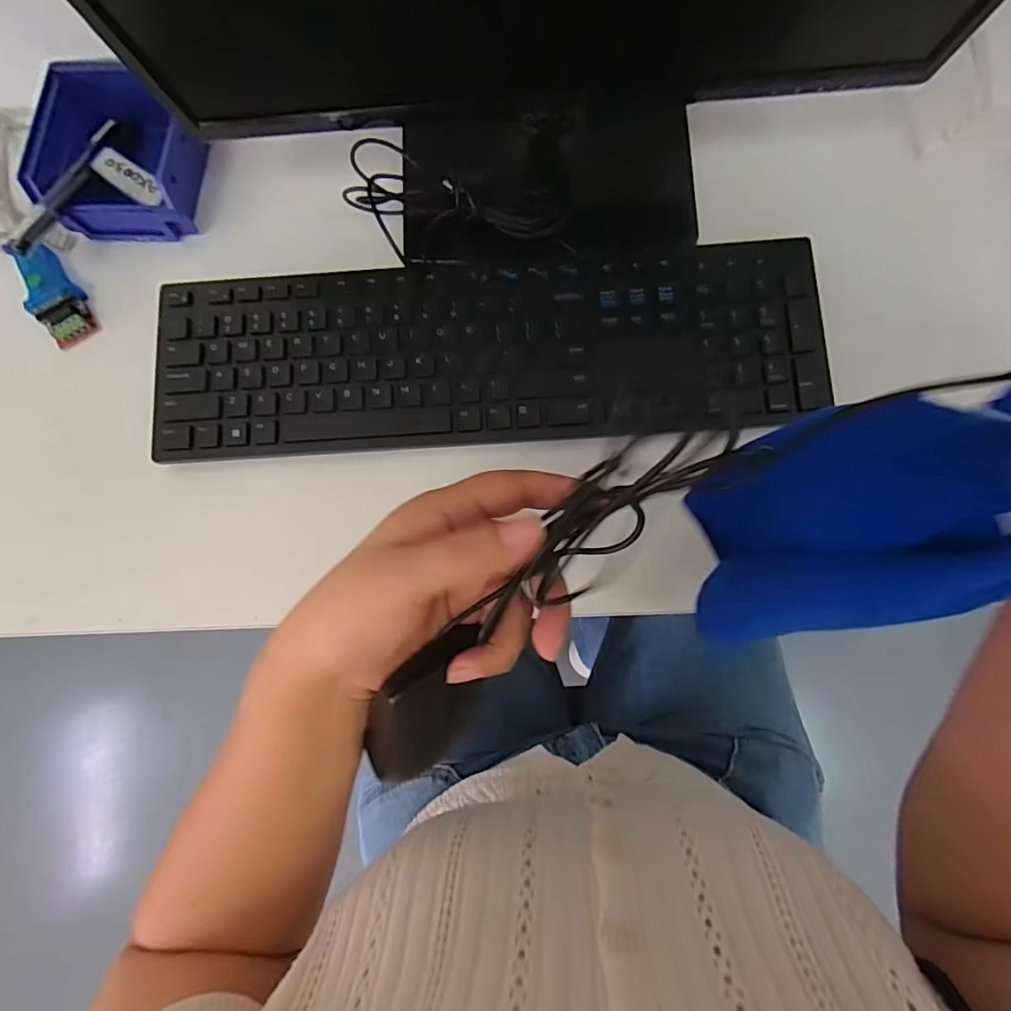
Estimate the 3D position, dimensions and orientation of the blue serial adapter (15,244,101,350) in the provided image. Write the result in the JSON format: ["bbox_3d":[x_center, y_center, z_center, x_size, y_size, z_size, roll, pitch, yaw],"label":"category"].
[{"bbox_3d":[-0.328,-0.154,0.382,0.032,0.018,0.077,-35,81,-1],"label":"blue serial adapter"}]

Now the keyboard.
[{"bbox_3d":[-0.015,-0.101,0.349,0.428,0.020,0.123,-3,81,4],"label":"keyboard"}]

